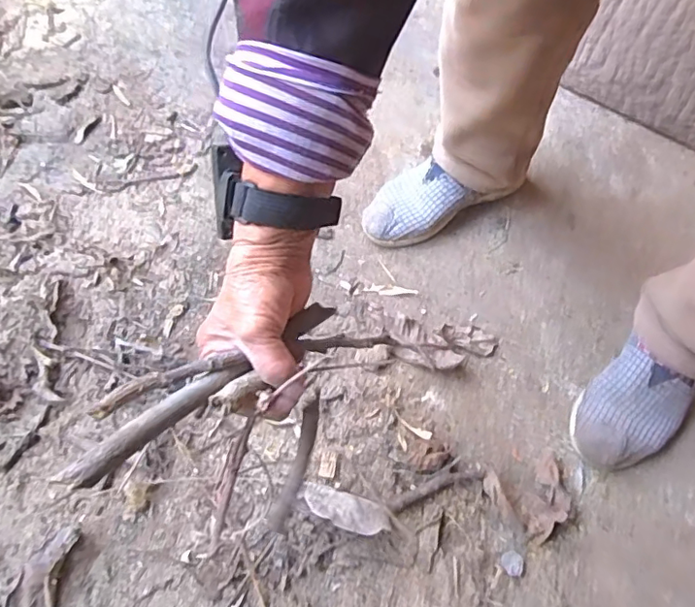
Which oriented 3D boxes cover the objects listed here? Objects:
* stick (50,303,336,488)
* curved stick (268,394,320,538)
[{"bbox_3d":[-0.081,0.048,0.359,0.017,0.012,0.216,37,42,17],"label":"stick"},{"bbox_3d":[-0.038,0.121,0.422,0.015,0.010,0.105,16,80,7],"label":"curved stick"}]

